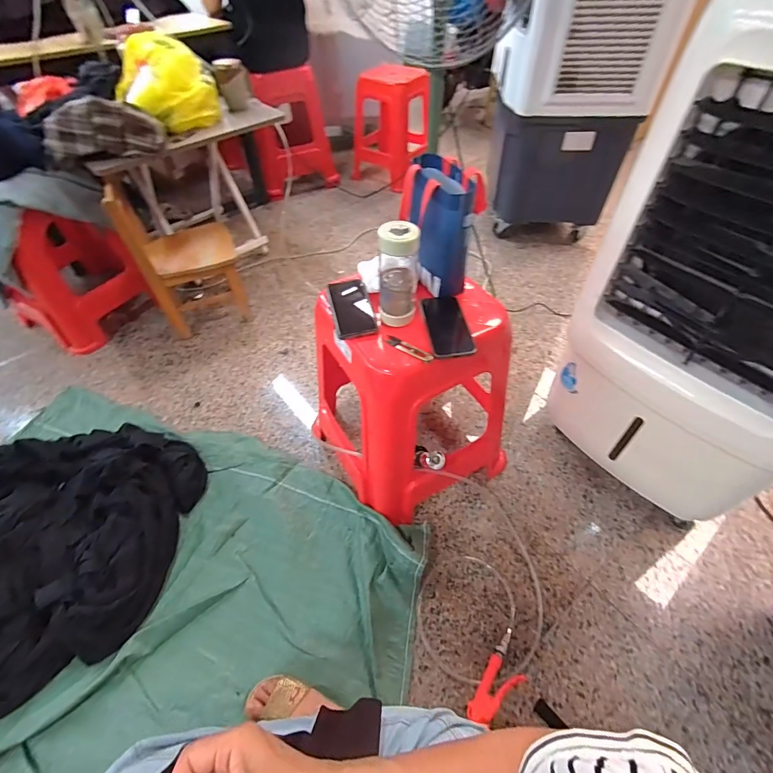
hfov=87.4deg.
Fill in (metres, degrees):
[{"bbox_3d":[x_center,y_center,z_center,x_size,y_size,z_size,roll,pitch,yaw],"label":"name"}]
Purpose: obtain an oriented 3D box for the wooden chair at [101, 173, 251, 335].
[{"bbox_3d":[-0.650,-0.442,1.341,0.264,0.496,0.334,-14,51,-10],"label":"wooden chair"}]

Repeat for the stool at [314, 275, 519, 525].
[{"bbox_3d":[0.053,0.025,0.955,0.372,0.497,0.363,-26,54,-19],"label":"stool"}]

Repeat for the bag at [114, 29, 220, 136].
[{"bbox_3d":[-0.699,-0.961,1.293,0.287,0.204,0.266,-19,52,-14],"label":"bag"}]

